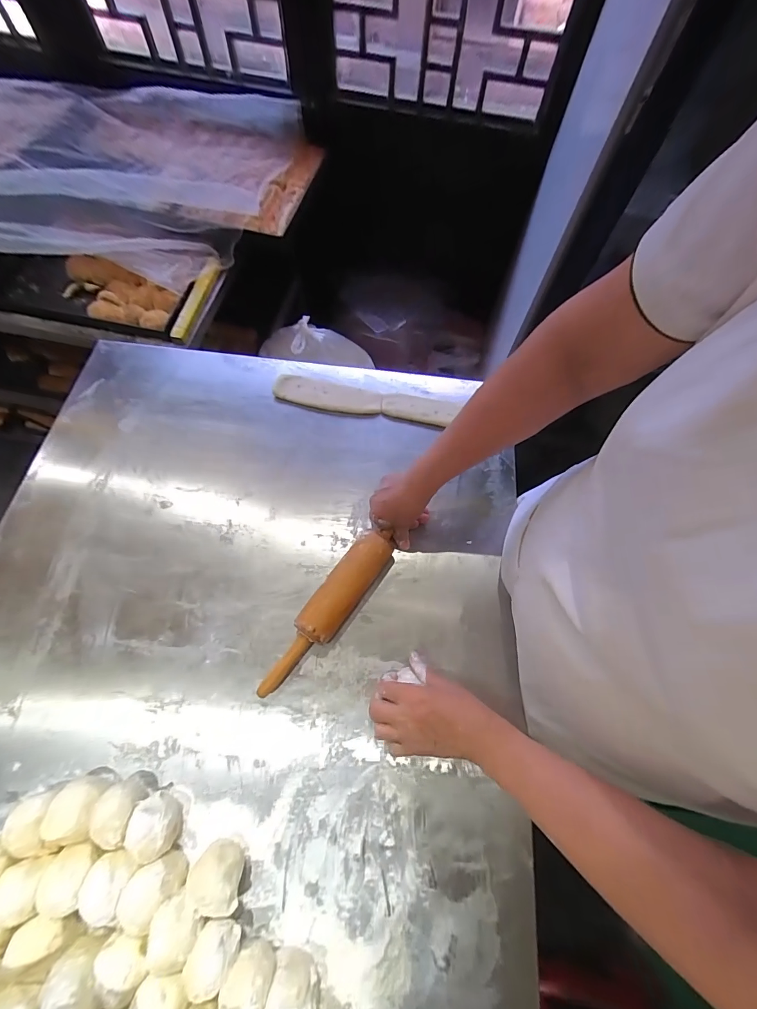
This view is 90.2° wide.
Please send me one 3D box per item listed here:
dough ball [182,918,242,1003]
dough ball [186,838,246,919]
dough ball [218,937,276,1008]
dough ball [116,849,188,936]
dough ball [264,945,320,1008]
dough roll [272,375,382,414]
[{"bbox_3d":[-0.165,0.451,0.383,0.039,0.046,0.054,24,67,8],"label":"dough ball"},{"bbox_3d":[-0.171,0.397,0.406,0.050,0.052,0.054,1,66,-2],"label":"dough ball"},{"bbox_3d":[-0.126,0.461,0.375,0.043,0.046,0.039,18,66,6],"label":"dough ball"},{"bbox_3d":[-0.240,0.409,0.403,0.044,0.045,0.056,34,69,12],"label":"dough ball"},{"bbox_3d":[-0.083,0.480,0.369,0.048,0.056,0.047,1,66,-2],"label":"dough ball"},{"bbox_3d":[-0.093,-0.201,0.695,0.195,0.019,0.053,8,66,1],"label":"dough roll"}]

